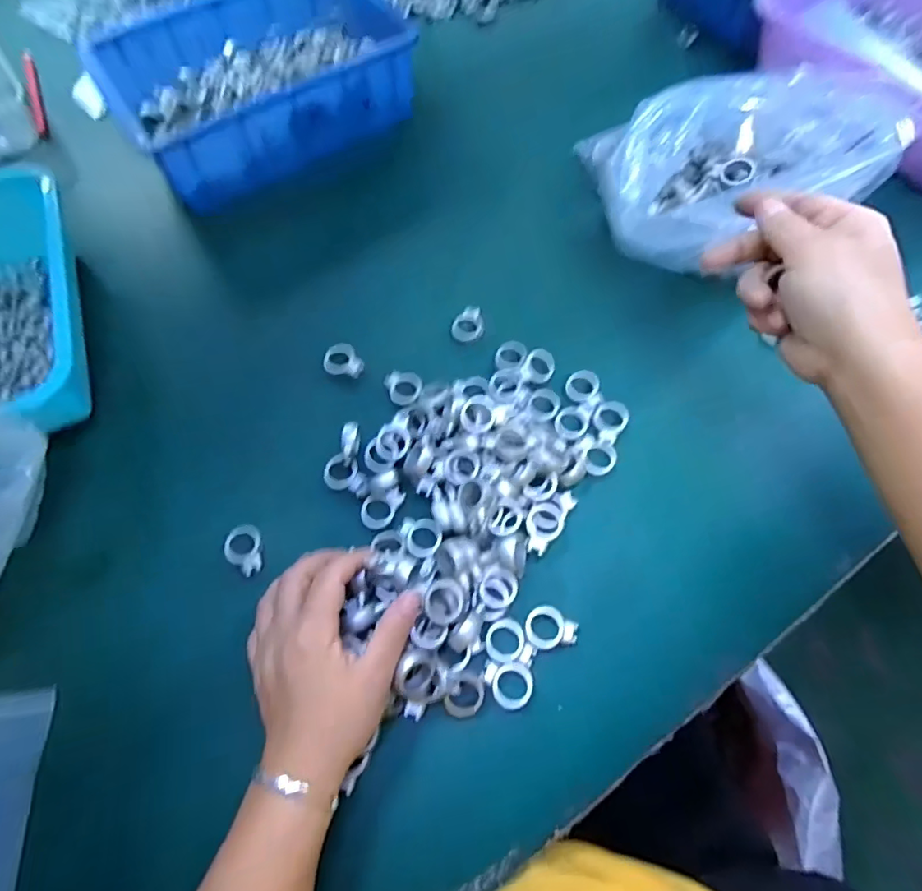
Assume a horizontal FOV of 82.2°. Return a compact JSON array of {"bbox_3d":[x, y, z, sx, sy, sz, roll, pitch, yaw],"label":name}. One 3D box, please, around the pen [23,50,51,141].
[{"bbox_3d":[-0.501,-0.416,0.621,0.012,0.014,0.126,-17,79,-5],"label":"pen"}]

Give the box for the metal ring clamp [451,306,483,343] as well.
[{"bbox_3d":[0.007,-0.110,0.471,0.026,0.009,0.035,11,66,7],"label":"metal ring clamp"}]

